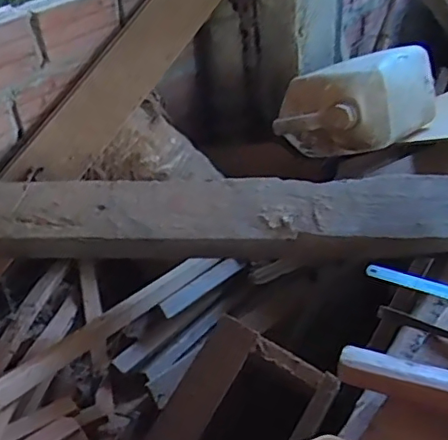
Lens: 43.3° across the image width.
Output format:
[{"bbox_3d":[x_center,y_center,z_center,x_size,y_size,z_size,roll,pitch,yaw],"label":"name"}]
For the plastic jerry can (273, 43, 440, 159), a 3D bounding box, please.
[{"bbox_3d":[0.283,-0.253,1.233,0.366,0.178,0.240,-29,19,-38],"label":"plastic jerry can"}]

